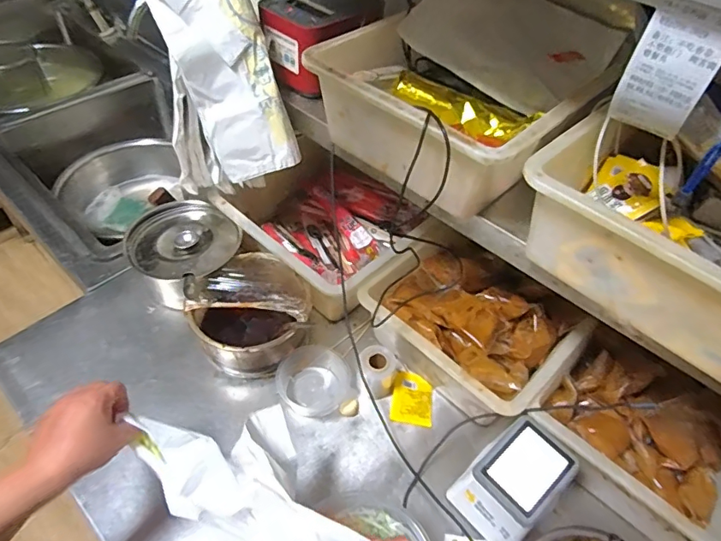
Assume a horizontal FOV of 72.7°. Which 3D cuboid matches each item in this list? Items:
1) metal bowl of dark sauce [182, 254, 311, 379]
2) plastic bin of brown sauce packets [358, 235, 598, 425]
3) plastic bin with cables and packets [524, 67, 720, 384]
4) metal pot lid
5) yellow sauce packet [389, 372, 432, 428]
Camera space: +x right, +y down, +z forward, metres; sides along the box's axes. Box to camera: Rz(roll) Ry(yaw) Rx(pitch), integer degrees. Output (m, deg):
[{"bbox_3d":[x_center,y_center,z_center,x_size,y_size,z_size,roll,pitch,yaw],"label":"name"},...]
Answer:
[{"bbox_3d":[-0.161,0.075,0.738,0.161,0.101,0.159,2,49,-3],"label":"metal bowl of dark sauce"},{"bbox_3d":[0.156,0.090,0.734,0.234,0.123,0.278,-35,60,-30],"label":"plastic bin of brown sauce packets"},{"bbox_3d":[0.311,-0.056,0.451,0.270,0.168,0.223,38,56,25],"label":"plastic bin with cables and packets"},{"bbox_3d":[-0.284,-0.053,0.790,0.172,0.029,0.165,2,49,-3],"label":"metal pot lid"},{"bbox_3d":[0.077,0.189,0.723,0.059,0.008,0.078,10,49,4],"label":"yellow sauce packet"}]

